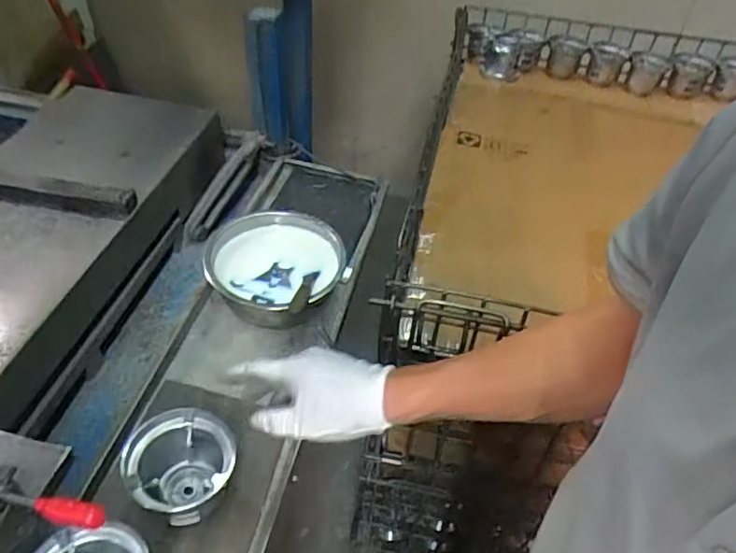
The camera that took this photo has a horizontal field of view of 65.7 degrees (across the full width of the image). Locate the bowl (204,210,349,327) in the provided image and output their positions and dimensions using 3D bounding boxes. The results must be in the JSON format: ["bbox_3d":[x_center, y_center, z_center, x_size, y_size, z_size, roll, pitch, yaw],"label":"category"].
[{"bbox_3d":[-0.117,-0.002,0.729,0.162,0.082,0.151,2,44,-2],"label":"bowl"}]

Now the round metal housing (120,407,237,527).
[{"bbox_3d":[-0.167,0.185,0.528,0.093,0.093,0.088,2,44,-2],"label":"round metal housing"}]

